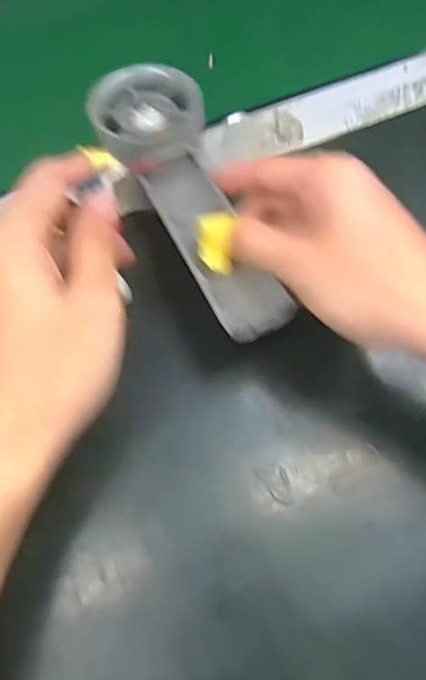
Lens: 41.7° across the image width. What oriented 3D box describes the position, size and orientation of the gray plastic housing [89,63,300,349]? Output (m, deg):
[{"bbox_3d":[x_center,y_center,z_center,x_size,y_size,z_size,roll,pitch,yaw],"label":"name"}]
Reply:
[{"bbox_3d":[-0.011,-0.071,0.280,0.055,0.030,0.157,-22,73,-10],"label":"gray plastic housing"}]

